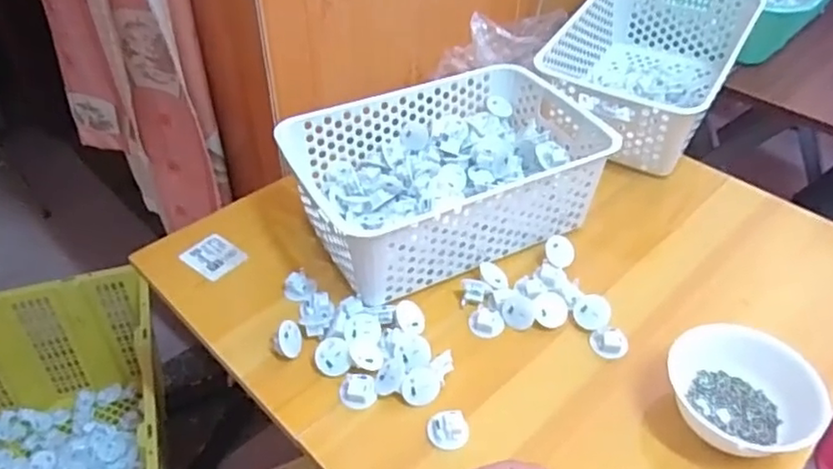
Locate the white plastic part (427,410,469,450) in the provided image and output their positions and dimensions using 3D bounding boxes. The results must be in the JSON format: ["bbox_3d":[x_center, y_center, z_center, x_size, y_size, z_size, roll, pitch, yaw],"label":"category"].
[{"bbox_3d":[0.025,0.156,0.511,0.034,0.011,0.030,11,43,10],"label":"white plastic part"}]

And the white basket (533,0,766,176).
[{"bbox_3d":[0.300,-0.227,0.840,0.199,0.117,0.303,24,47,23],"label":"white basket"}]

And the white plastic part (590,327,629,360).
[{"bbox_3d":[0.176,0.098,0.575,0.032,0.013,0.026,1,42,0],"label":"white plastic part"}]

